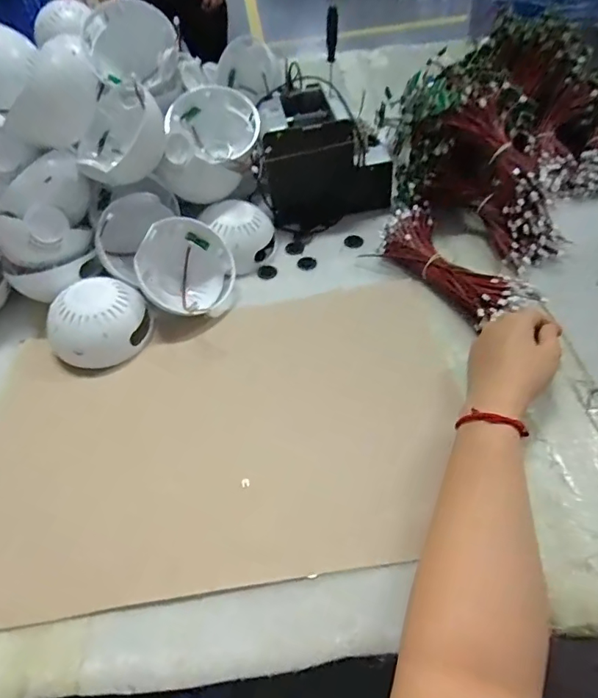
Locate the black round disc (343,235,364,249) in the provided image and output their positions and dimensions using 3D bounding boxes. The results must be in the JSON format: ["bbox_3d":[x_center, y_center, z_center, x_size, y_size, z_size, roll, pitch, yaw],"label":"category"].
[{"bbox_3d":[0.077,-0.152,0.676,0.027,0.007,0.029,-3,50,4],"label":"black round disc"}]

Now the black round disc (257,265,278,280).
[{"bbox_3d":[-0.042,-0.103,0.641,0.027,0.004,0.019,-14,82,-8],"label":"black round disc"}]

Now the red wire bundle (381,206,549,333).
[{"bbox_3d":[0.190,-0.102,0.579,0.085,0.040,0.215,-29,54,-17],"label":"red wire bundle"}]

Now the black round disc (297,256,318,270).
[{"bbox_3d":[0.011,-0.117,0.651,0.026,0.008,0.026,-3,50,4],"label":"black round disc"}]

